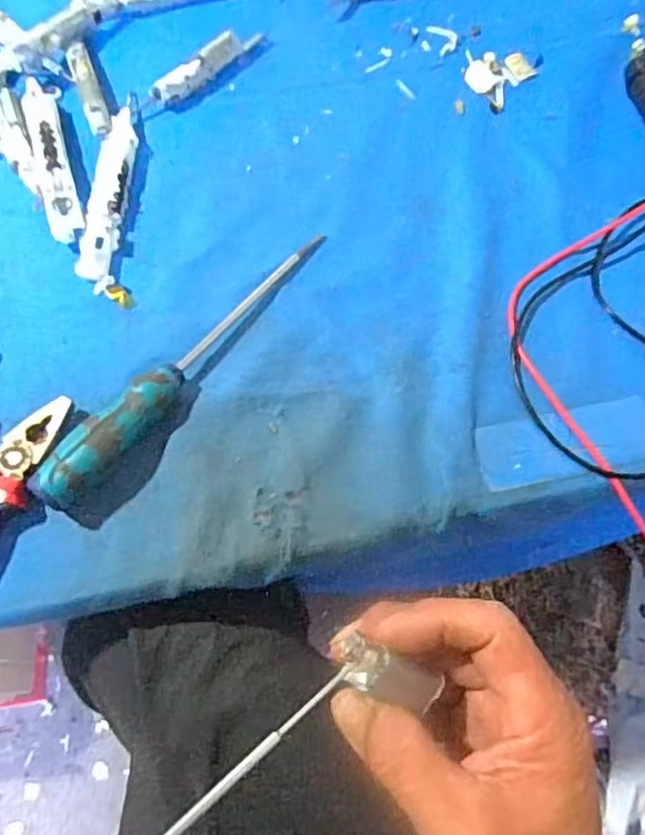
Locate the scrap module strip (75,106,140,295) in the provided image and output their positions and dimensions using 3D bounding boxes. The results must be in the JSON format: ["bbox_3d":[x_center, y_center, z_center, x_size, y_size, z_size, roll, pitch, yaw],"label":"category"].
[{"bbox_3d":[-0.151,-0.157,0.460,0.024,0.018,0.145,3,68,1],"label":"scrap module strip"}]

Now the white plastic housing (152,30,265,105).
[{"bbox_3d":[-0.087,-0.275,0.504,0.017,0.016,0.102,41,74,14],"label":"white plastic housing"}]

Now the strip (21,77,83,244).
[{"bbox_3d":[-0.197,-0.191,0.470,0.025,0.019,0.144,-14,69,-5],"label":"strip"}]

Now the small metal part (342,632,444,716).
[{"bbox_3d":[0.027,0.101,0.252,0.045,0.008,0.015,32,67,-28],"label":"small metal part"}]

